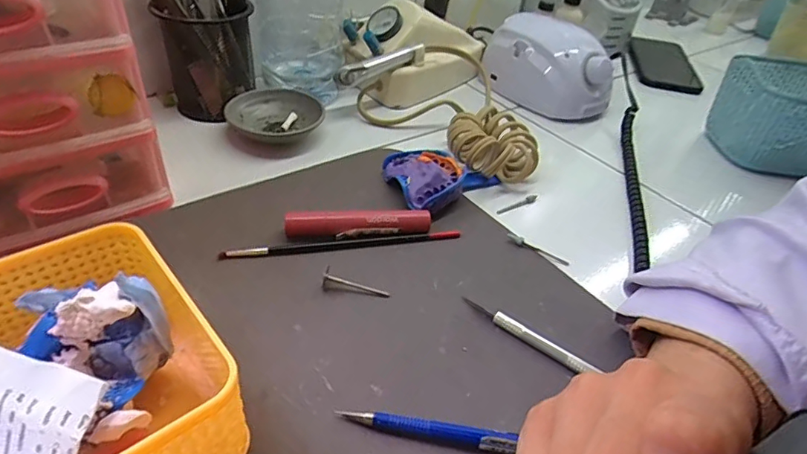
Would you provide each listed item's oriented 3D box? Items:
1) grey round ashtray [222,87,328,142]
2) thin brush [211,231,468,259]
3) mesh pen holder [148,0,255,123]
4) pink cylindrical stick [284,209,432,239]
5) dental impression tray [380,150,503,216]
[{"bbox_3d":[-0.121,-0.111,0.472,0.085,0.028,0.070,2,40,-7],"label":"grey round ashtray"},{"bbox_3d":[-0.041,0.012,0.351,0.171,0.005,0.010,-3,41,-13],"label":"thin brush"},{"bbox_3d":[-0.185,-0.194,0.455,0.097,0.159,0.085,-9,43,-20],"label":"mesh pen holder"},{"bbox_3d":[-0.032,-0.001,0.357,0.105,0.016,0.013,-1,40,-11],"label":"pink cylindrical stick"},{"bbox_3d":[0.035,-0.046,0.417,0.093,0.027,0.074,-13,44,-23],"label":"dental impression tray"}]

